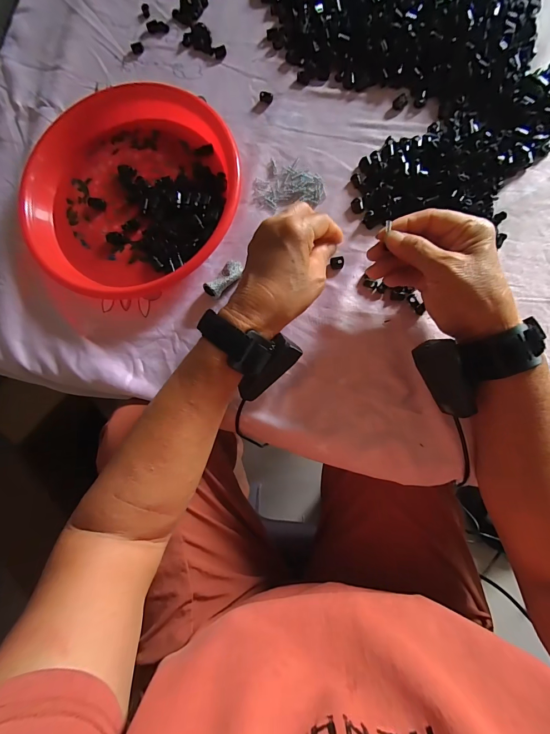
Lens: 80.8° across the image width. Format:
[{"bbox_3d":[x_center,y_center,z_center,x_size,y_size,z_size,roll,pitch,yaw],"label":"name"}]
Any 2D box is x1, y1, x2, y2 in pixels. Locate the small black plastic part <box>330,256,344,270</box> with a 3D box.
[{"bbox_3d":[0.067,-0.112,0.349,0.015,0.005,0.012,-6,82,5],"label":"small black plastic part"}]

